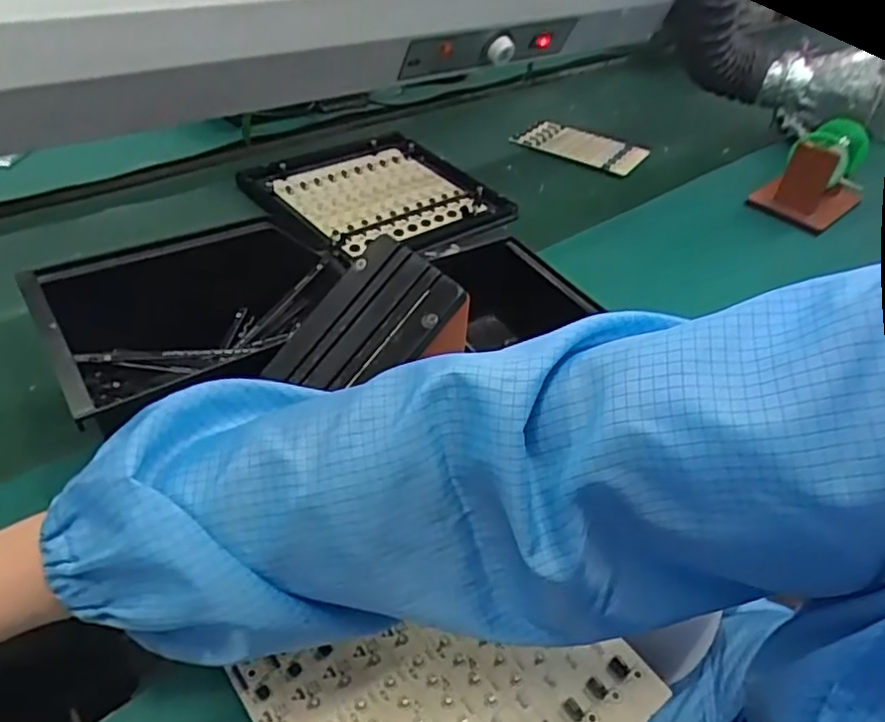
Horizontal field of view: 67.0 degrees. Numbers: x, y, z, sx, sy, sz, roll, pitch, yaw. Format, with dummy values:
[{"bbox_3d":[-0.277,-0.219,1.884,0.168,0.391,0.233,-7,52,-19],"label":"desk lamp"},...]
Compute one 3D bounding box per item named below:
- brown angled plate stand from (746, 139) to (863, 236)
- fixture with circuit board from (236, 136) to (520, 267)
[{"bbox_3d":[0.459,-0.225,0.841,0.060,0.082,0.098,-23,49,-28],"label":"brown angled plate stand"},{"bbox_3d":[-0.082,-0.204,0.813,0.258,0.025,0.248,-25,50,-30],"label":"fixture with circuit board"}]

